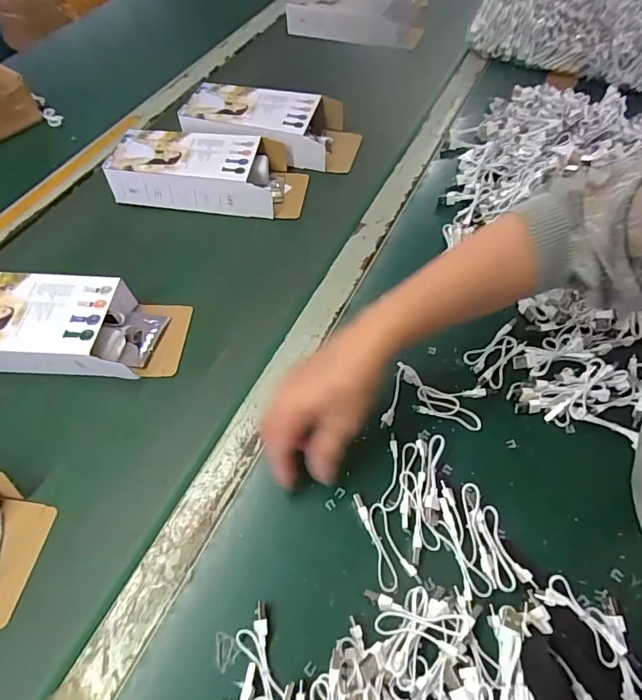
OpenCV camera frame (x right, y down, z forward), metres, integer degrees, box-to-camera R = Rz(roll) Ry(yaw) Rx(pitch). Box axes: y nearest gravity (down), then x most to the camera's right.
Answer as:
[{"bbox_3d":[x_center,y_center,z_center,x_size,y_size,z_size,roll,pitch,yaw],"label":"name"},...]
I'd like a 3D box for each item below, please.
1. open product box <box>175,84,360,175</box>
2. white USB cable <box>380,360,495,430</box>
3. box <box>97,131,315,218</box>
[{"bbox_3d":[-0.071,-0.335,0.673,0.252,0.062,0.109,9,55,9],"label":"open product box"},{"bbox_3d":[0.112,0.052,0.431,0.095,0.014,0.067,15,61,10],"label":"white USB cable"},{"bbox_3d":[-0.152,-0.246,0.614,0.252,0.054,0.110,5,55,8],"label":"box"}]

